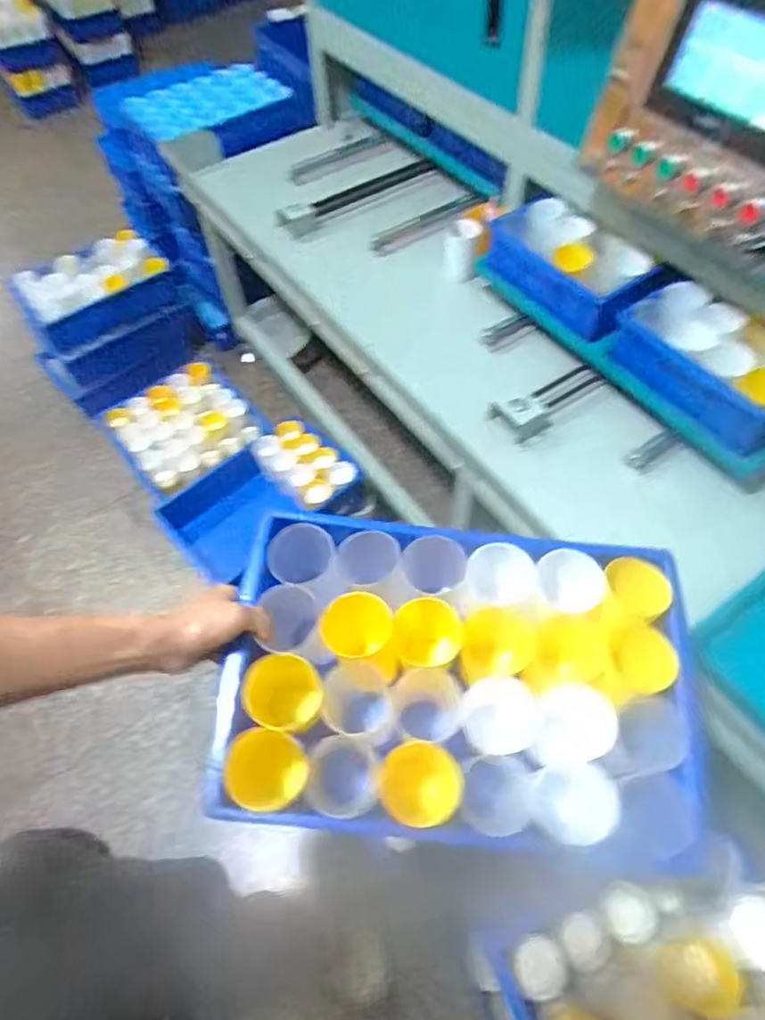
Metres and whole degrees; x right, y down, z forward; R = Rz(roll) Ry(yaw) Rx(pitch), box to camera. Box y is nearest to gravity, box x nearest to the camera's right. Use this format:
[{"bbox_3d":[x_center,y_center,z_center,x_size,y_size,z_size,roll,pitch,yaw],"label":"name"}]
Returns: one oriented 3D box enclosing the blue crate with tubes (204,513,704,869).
[{"bbox_3d":[0.062,0.164,0.566,0.385,0.151,0.258,3,57,4],"label":"blue crate with tubes"}]

